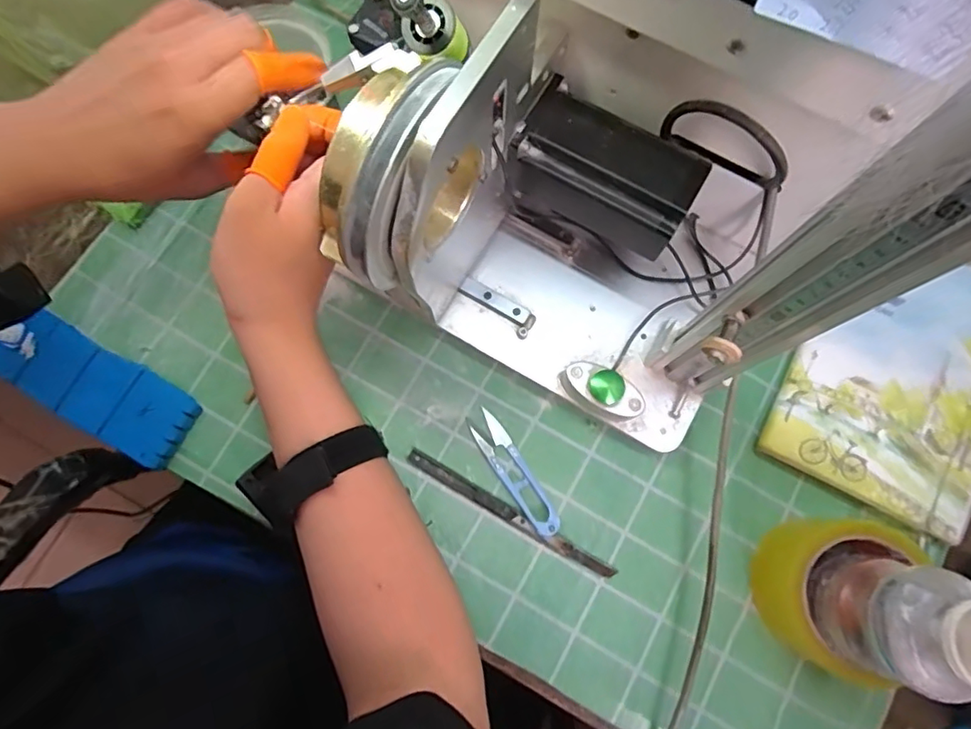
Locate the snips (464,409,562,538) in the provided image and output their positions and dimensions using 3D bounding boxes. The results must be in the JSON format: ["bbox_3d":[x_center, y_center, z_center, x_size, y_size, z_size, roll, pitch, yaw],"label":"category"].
[{"bbox_3d":[0.021,0.079,0.404,0.023,0.011,0.099,-32,79,-7],"label":"snips"}]

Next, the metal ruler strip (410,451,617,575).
[{"bbox_3d":[0.017,0.107,0.400,0.165,0.005,0.013,30,79,6],"label":"metal ruler strip"}]

